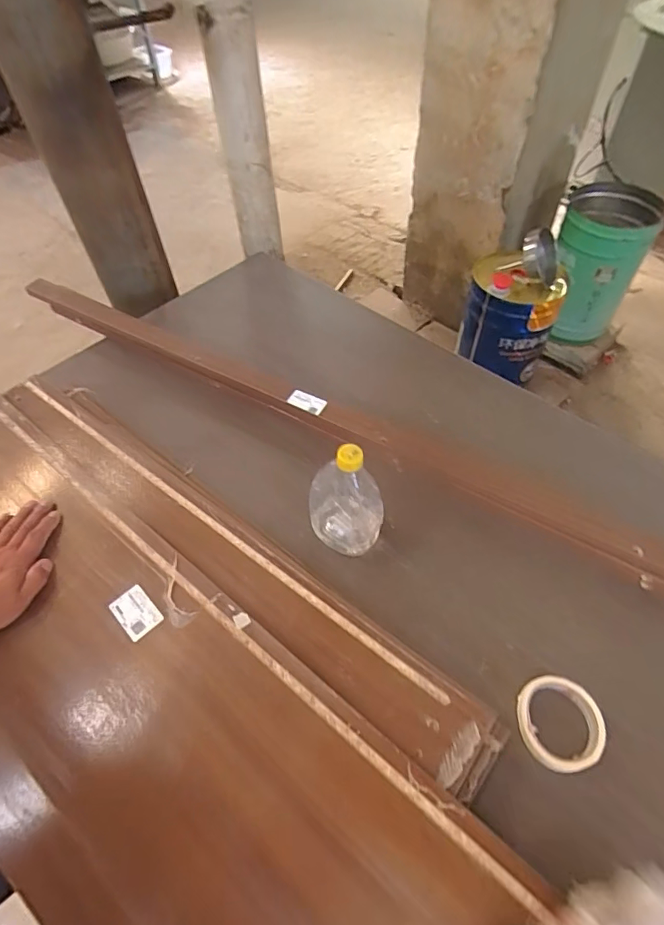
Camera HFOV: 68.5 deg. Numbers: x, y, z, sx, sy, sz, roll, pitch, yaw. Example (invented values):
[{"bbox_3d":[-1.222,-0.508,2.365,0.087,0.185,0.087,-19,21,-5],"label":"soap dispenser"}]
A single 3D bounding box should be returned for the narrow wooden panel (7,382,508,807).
[{"bbox_3d":[-0.157,0.108,0.657,0.823,0.029,0.115,35,52,22],"label":"narrow wooden panel"}]

